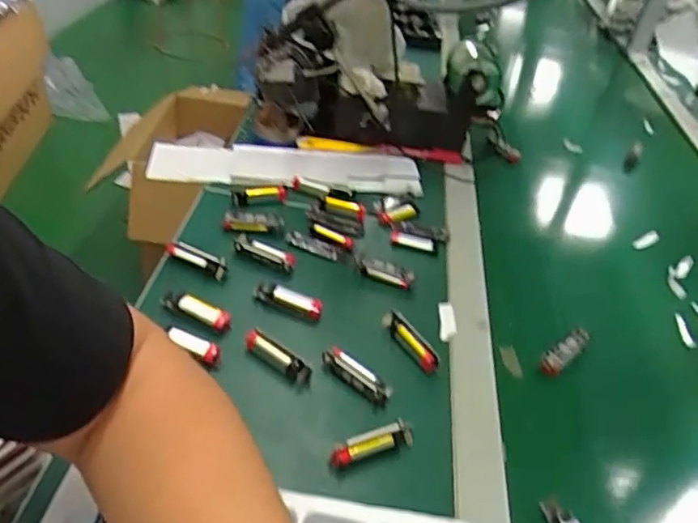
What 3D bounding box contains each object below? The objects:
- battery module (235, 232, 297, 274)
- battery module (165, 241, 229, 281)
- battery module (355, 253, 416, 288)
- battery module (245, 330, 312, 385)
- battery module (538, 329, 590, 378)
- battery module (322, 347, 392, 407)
[{"bbox_3d":[-0.087,-0.010,0.615,0.065,0.011,0.020,24,38,-1],"label":"battery module"},{"bbox_3d":[-0.151,-0.003,0.593,0.063,0.016,0.018,22,41,13],"label":"battery module"},{"bbox_3d":[0.036,0.011,0.623,0.066,0.019,0.016,23,41,15],"label":"battery module"},{"bbox_3d":[-0.061,0.083,0.513,0.066,0.022,0.018,31,44,24],"label":"battery module"},{"bbox_3d":[0.211,0.087,0.577,0.066,0.016,0.018,-33,52,-25],"label":"battery module"},{"bbox_3d":[0.006,0.098,0.512,0.067,0.019,0.016,33,44,25],"label":"battery module"}]

